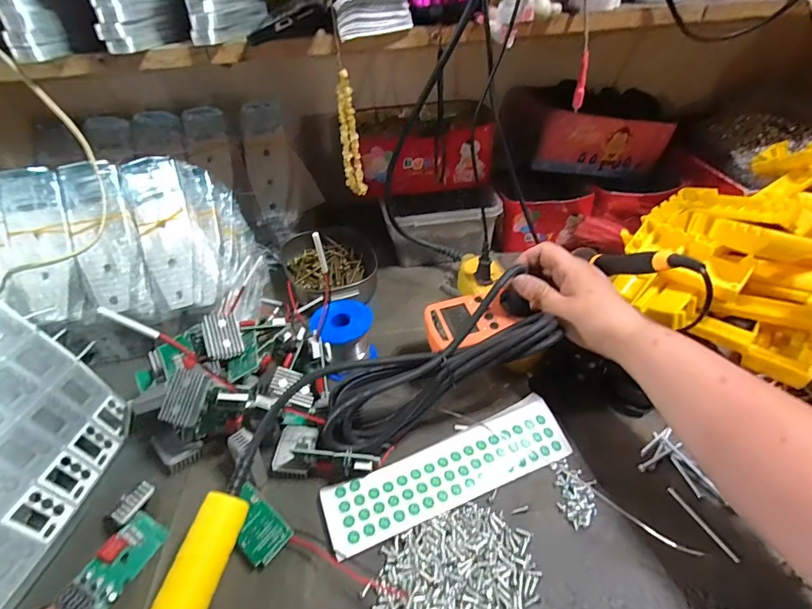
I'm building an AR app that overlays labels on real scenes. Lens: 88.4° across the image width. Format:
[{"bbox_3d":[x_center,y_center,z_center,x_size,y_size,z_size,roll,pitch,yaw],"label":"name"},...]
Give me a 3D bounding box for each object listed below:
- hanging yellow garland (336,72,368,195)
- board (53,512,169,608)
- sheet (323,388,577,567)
[{"bbox_3d":[-0.058,-0.172,0.433,0.020,0.120,0.008,-12,42,-9],"label":"hanging yellow garland"},{"bbox_3d":[-0.224,0.202,0.321,0.032,0.008,0.077,39,42,-4],"label":"board"},{"bbox_3d":[0.039,0.144,0.366,0.219,0.010,0.064,-20,47,-17],"label":"sheet"}]

